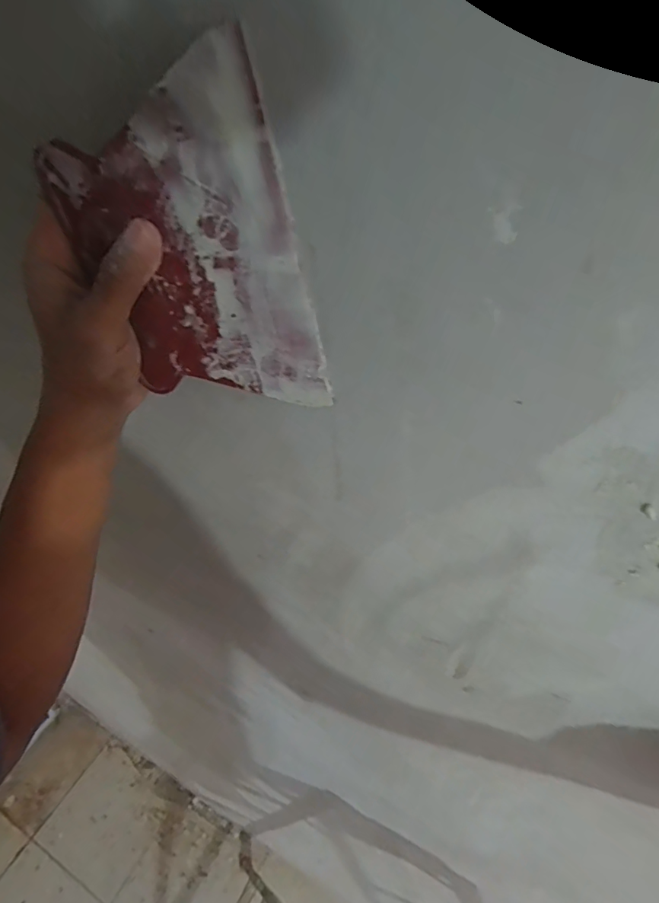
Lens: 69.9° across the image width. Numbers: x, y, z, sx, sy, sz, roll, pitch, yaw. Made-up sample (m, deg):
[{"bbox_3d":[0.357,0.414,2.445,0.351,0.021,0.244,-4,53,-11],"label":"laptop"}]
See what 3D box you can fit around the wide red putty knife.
[{"bbox_3d":[-0.071,-0.094,0.245,0.114,0.161,0.009,-3,37,17],"label":"wide red putty knife"}]

